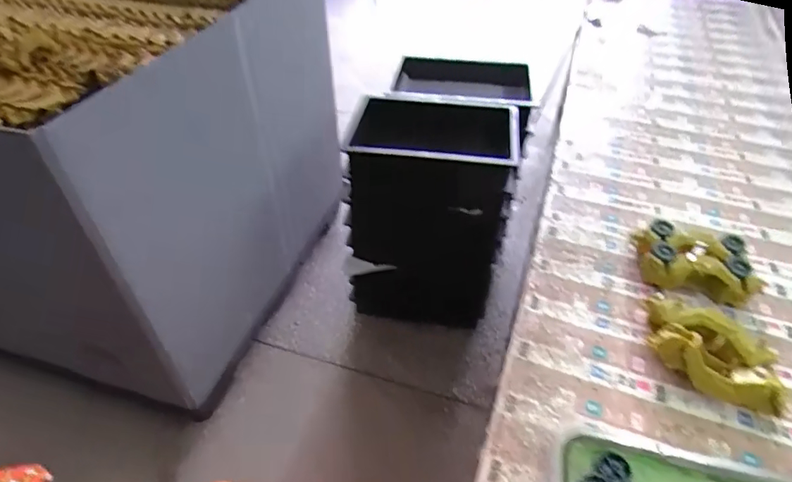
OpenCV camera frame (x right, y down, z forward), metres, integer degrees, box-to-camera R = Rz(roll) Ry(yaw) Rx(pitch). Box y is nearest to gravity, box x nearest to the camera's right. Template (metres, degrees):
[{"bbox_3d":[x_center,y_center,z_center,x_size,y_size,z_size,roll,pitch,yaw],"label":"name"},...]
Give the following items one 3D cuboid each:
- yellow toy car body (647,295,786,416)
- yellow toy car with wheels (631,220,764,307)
[{"bbox_3d":[0.446,0.159,0.708,0.172,0.060,0.128,19,44,19],"label":"yellow toy car body"},{"bbox_3d":[0.498,0.035,0.838,0.170,0.067,0.124,16,43,16],"label":"yellow toy car with wheels"}]

